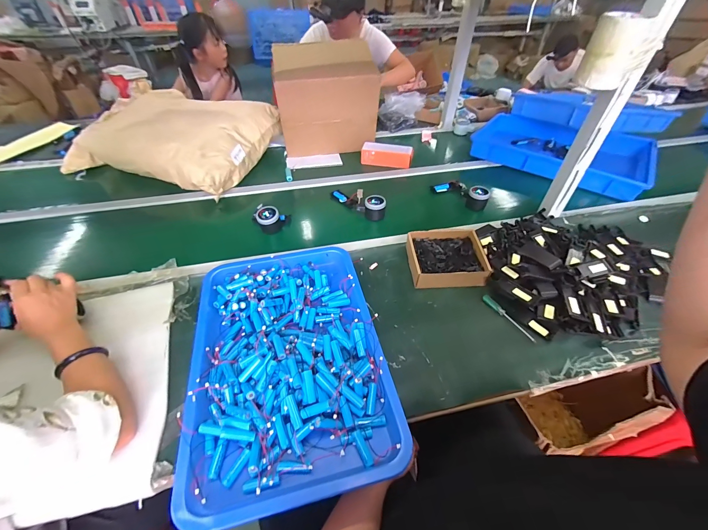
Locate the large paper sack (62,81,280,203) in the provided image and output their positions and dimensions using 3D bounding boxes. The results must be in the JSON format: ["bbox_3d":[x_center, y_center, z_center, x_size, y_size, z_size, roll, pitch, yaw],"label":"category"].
[{"bbox_3d":[-0.614,-0.438,1.001,0.585,0.194,0.405,12,46,11],"label":"large paper sack"}]

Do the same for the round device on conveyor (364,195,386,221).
[{"bbox_3d":[0.060,-0.161,0.845,0.060,0.053,0.050,1,45,0],"label":"round device on conveyor"}]

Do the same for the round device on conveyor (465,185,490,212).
[{"bbox_3d":[0.364,-0.193,0.886,0.055,0.065,0.056,20,48,18],"label":"round device on conveyor"}]

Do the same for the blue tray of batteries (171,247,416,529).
[{"bbox_3d":[-0.122,0.153,0.553,0.322,0.065,0.456,-10,46,-10],"label":"blue tray of batteries"}]

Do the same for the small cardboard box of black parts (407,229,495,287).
[{"bbox_3d":[0.214,-0.014,0.704,0.167,0.056,0.155,1,45,0],"label":"small cardboard box of black parts"}]

